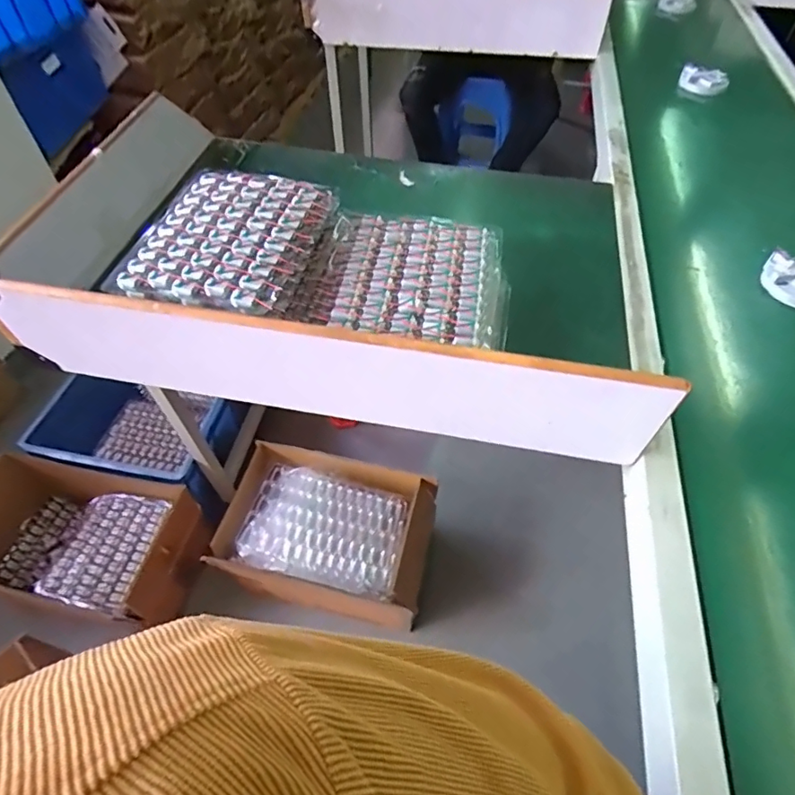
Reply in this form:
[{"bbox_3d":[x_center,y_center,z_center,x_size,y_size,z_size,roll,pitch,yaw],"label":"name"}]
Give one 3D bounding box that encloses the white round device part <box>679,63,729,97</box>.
[{"bbox_3d":[0.722,-0.752,1.204,0.107,0.042,0.060,32,59,22],"label":"white round device part"}]

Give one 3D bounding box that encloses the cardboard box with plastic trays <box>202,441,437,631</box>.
[{"bbox_3d":[-0.144,0.287,1.097,0.425,0.176,0.309,9,53,7],"label":"cardboard box with plastic trays"}]

